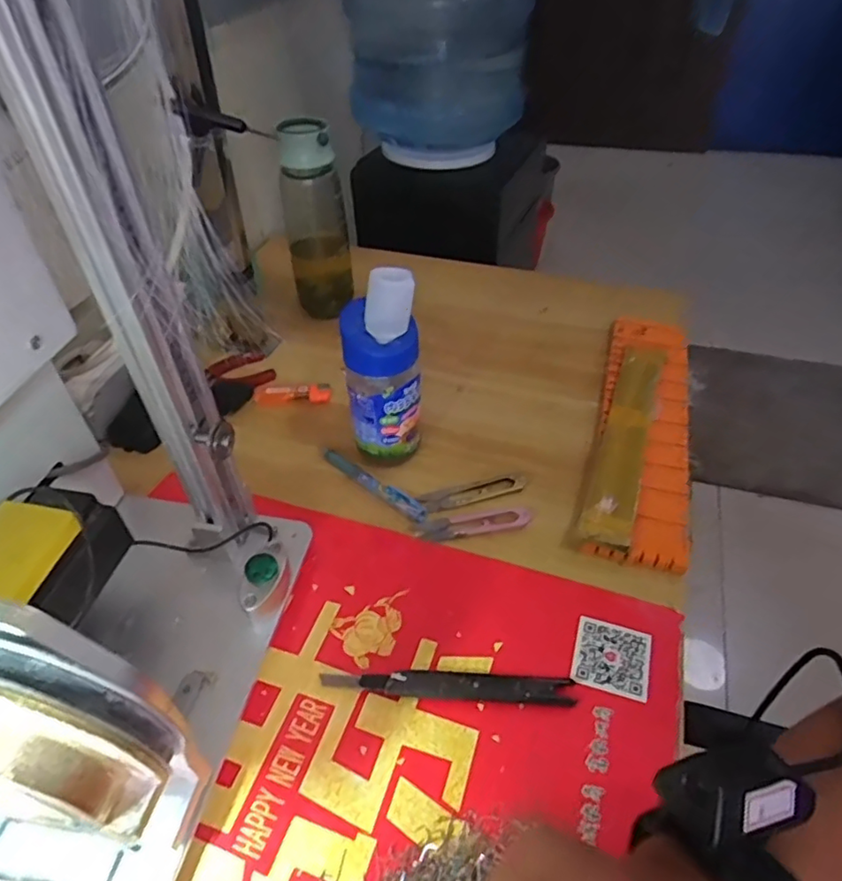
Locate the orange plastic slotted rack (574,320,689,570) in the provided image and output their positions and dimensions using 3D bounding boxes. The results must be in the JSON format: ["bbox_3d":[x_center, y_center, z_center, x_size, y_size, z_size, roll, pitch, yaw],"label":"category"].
[{"bbox_3d":[0.220,-0.021,0.581,0.083,0.022,0.321,12,46,15],"label":"orange plastic slotted rack"}]

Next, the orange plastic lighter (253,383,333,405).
[{"bbox_3d":[-0.136,-0.049,0.631,0.080,0.013,0.030,0,44,2],"label":"orange plastic lighter"}]

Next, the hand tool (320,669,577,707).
[{"bbox_3d":[0.018,0.168,0.405,0.170,0.012,0.017,1,44,4],"label":"hand tool"}]

